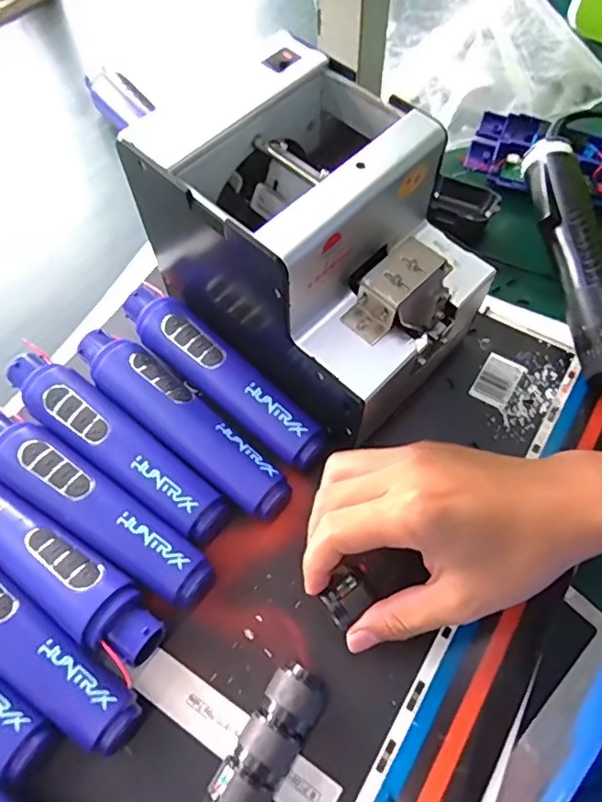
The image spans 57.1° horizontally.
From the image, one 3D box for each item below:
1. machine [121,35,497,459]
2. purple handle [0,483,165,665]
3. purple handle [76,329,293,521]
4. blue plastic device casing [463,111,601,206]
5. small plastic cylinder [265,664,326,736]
[{"bbox_3d":[0.010,-0.090,0.340,0.186,0.138,0.130,40,71,19],"label":"machine"},{"bbox_3d":[-0.151,0.088,0.323,0.175,0.037,0.036,32,69,16],"label":"purple handle"},{"bbox_3d":[-0.077,0.015,0.358,0.169,0.037,0.038,40,71,19],"label":"purple handle"},{"bbox_3d":[0.229,-0.195,0.459,0.172,0.022,0.074,21,66,12],"label":"blue plastic device casing"},{"bbox_3d":[-0.003,0.155,0.289,0.028,0.030,0.027,26,67,14],"label":"small plastic cylinder"}]

